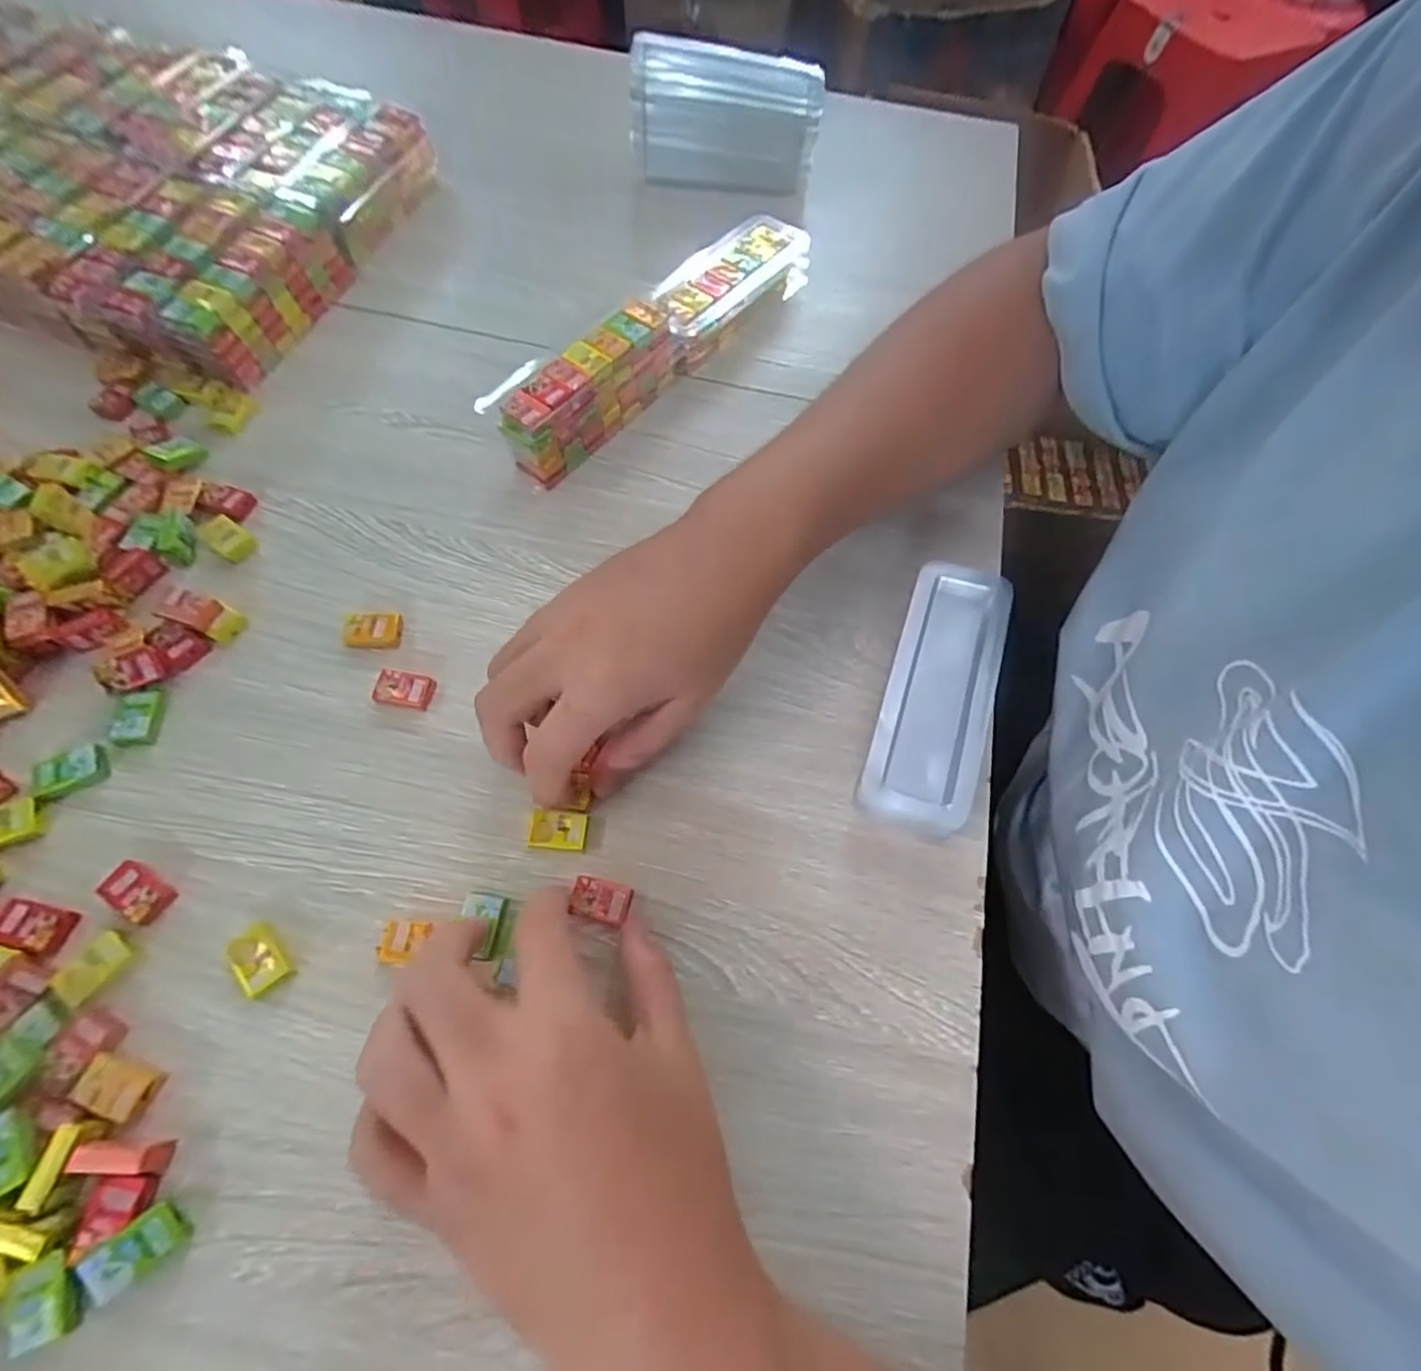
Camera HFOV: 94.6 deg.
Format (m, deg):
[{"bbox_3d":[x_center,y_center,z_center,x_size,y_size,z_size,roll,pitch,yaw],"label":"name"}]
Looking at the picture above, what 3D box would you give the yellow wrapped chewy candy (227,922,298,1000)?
[{"bbox_3d":[-0.185,0.113,0.270,0.018,0.011,0.028,-34,71,-18],"label":"yellow wrapped chewy candy"}]

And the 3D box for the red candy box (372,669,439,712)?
[{"bbox_3d":[-0.152,0.002,0.323,0.026,0.010,0.016,7,64,0],"label":"red candy box"}]

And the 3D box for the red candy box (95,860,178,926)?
[{"bbox_3d":[-0.244,0.087,0.279,0.029,0.009,0.016,30,66,11],"label":"red candy box"}]

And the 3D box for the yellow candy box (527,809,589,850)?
[{"bbox_3d":[-0.069,0.066,0.298,0.025,0.010,0.016,4,64,-2],"label":"yellow candy box"}]

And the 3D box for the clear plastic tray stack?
[{"bbox_3d":[0.011,-0.458,0.531,0.147,0.072,0.065,0,64,-4],"label":"clear plastic tray stack"}]

